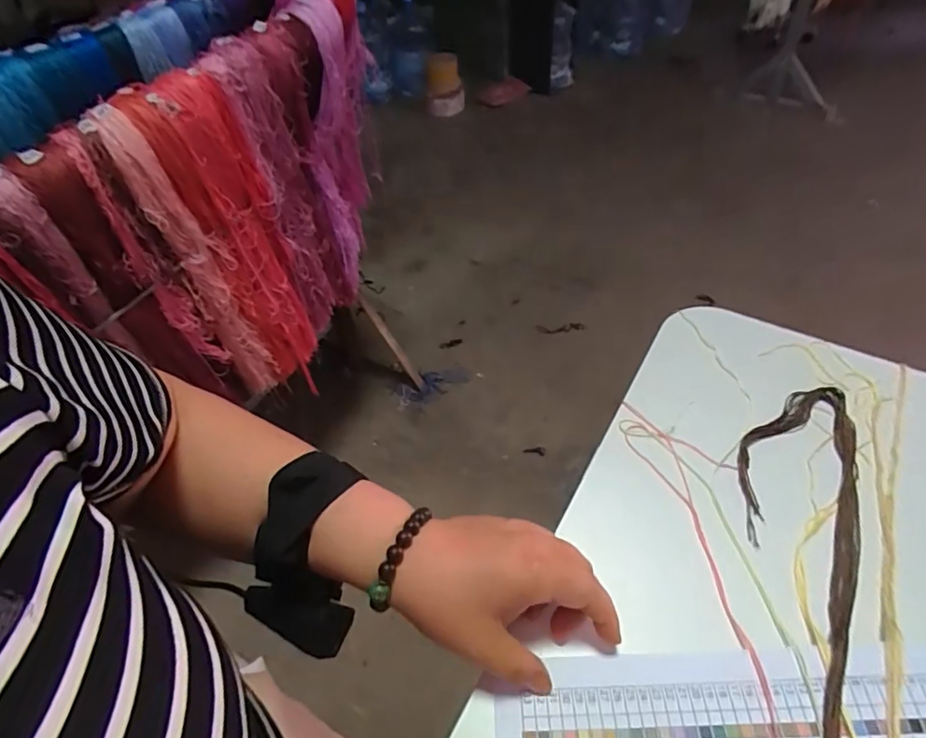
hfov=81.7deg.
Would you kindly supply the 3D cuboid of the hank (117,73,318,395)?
[{"bbox_3d":[-0.397,-0.208,1.017,0.041,0.614,0.143,19,52,25],"label":"hank"}]

